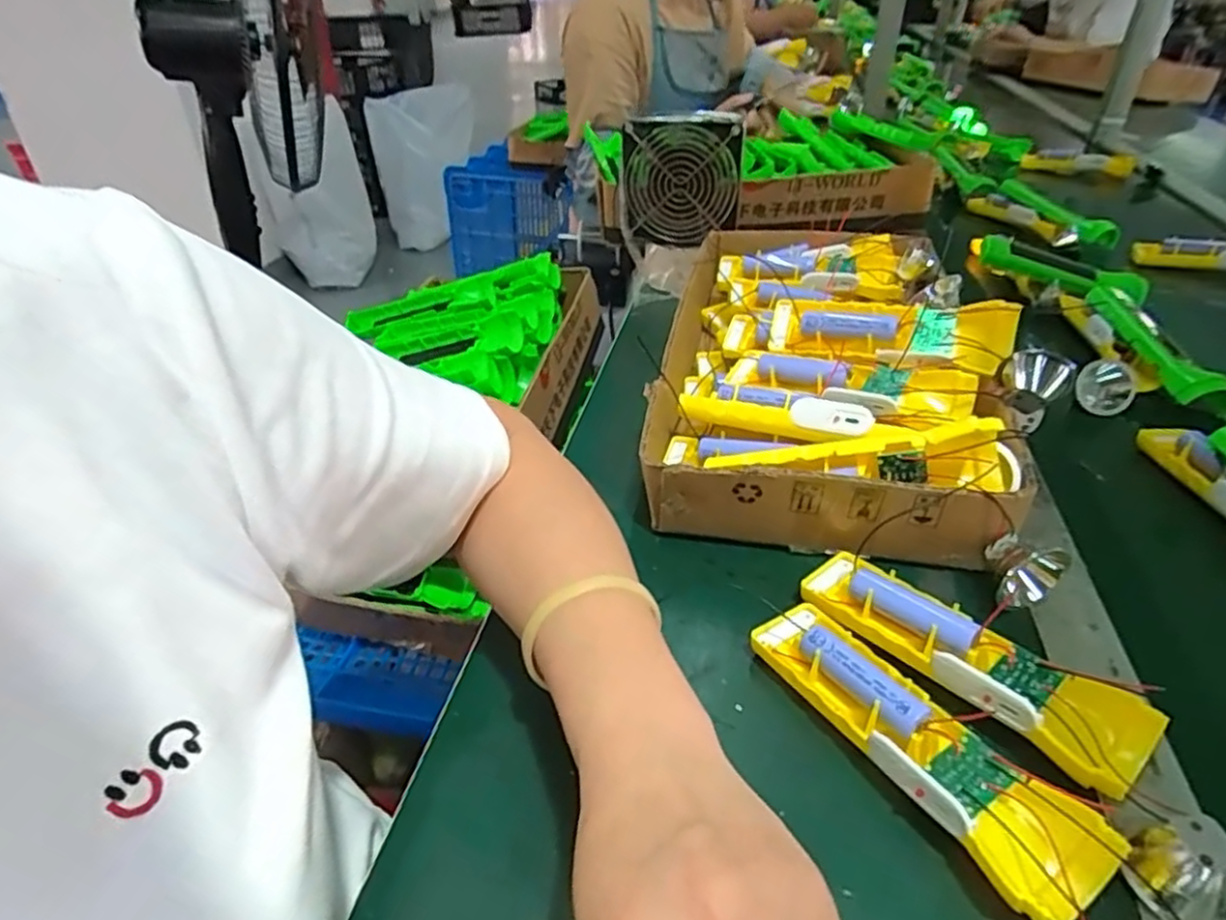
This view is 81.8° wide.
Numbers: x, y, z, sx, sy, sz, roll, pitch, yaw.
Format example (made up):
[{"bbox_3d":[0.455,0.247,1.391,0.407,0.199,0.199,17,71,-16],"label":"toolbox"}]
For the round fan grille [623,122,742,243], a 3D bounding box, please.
[{"bbox_3d":[0.069,-0.283,0.723,0.111,0.105,0.022,8,36,11],"label":"round fan grille"}]

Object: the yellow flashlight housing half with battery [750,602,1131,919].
[{"bbox_3d":[0.131,0.122,0.318,0.046,0.036,0.161,-23,39,-26],"label":"yellow flashlight housing half with battery"}]

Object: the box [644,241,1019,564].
[{"bbox_3d":[0.163,-0.091,0.567,0.229,0.092,0.413,4,36,10],"label":"box"}]

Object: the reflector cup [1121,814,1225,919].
[{"bbox_3d":[0.220,0.158,0.271,0.030,0.027,0.035,-22,39,-25],"label":"reflector cup"}]

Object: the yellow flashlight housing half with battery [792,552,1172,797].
[{"bbox_3d":[0.170,0.096,0.355,0.046,0.032,0.165,-28,42,-31],"label":"yellow flashlight housing half with battery"}]

